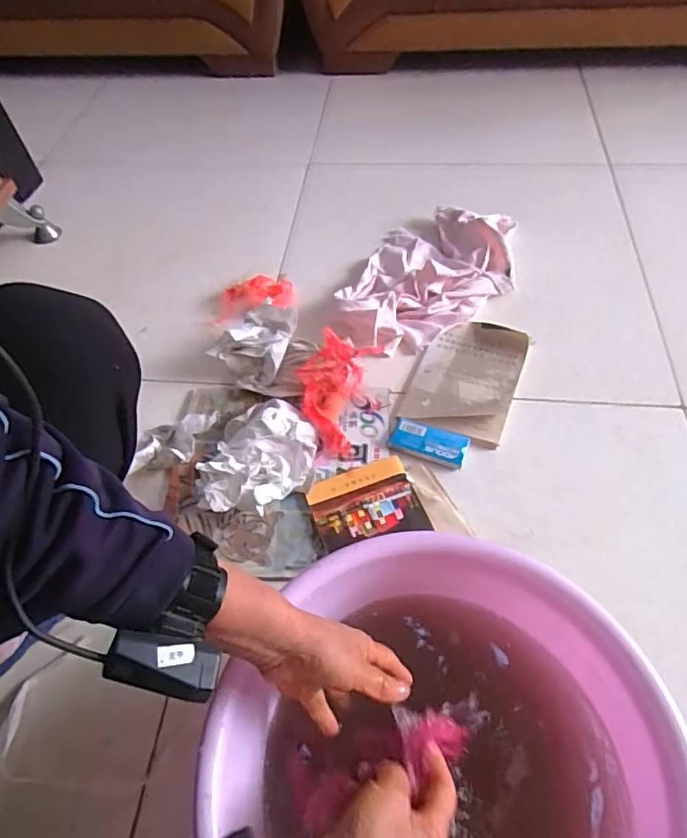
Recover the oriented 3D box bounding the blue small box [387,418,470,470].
[{"bbox_3d":[0.111,0.032,0.717,0.099,0.016,0.047,17,58,14],"label":"blue small box"}]

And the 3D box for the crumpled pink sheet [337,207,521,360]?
[{"bbox_3d":[0.143,-0.235,0.883,0.234,0.040,0.379,21,59,16],"label":"crumpled pink sheet"}]

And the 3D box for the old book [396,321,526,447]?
[{"bbox_3d":[0.174,-0.065,0.776,0.138,0.031,0.199,18,58,14],"label":"old book"}]

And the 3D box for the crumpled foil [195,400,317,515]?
[{"bbox_3d":[-0.112,0.043,0.690,0.172,0.058,0.138,-40,63,-23],"label":"crumpled foil"}]

